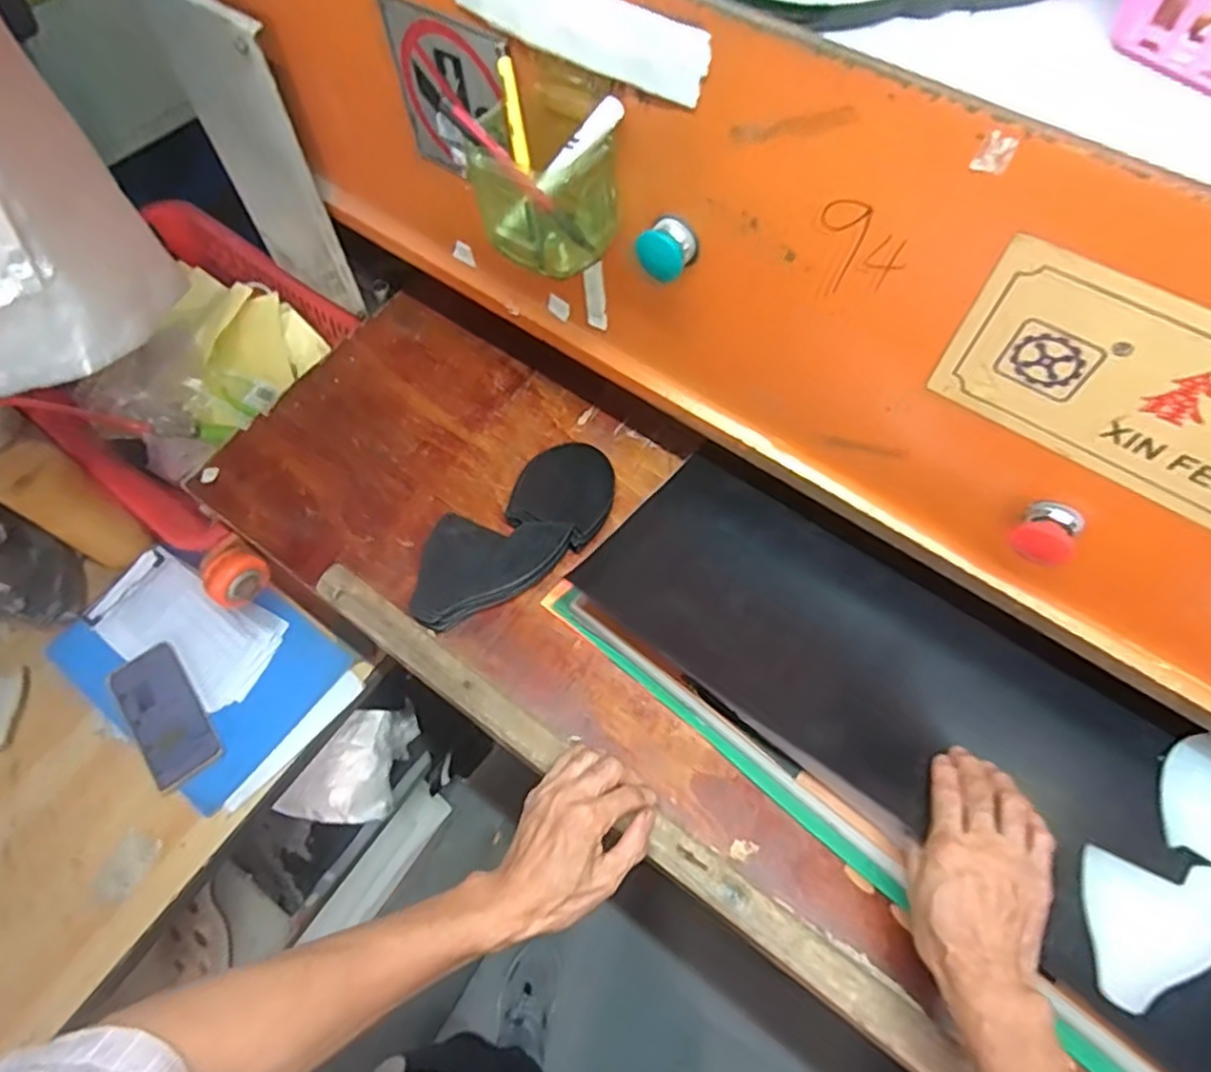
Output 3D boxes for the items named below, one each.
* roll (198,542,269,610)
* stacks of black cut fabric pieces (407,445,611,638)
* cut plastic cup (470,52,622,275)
[{"bbox_3d":[-0.399,0.045,0.749,0.055,0.047,0.061,16,63,7],"label":"roll"},{"bbox_3d":[-0.089,-0.002,0.690,0.234,0.032,0.101,-34,68,-18],"label":"stacks of black cut fabric pieces"},{"bbox_3d":[-0.036,-0.244,0.478,0.091,0.101,0.077,31,65,14],"label":"cut plastic cup"}]

